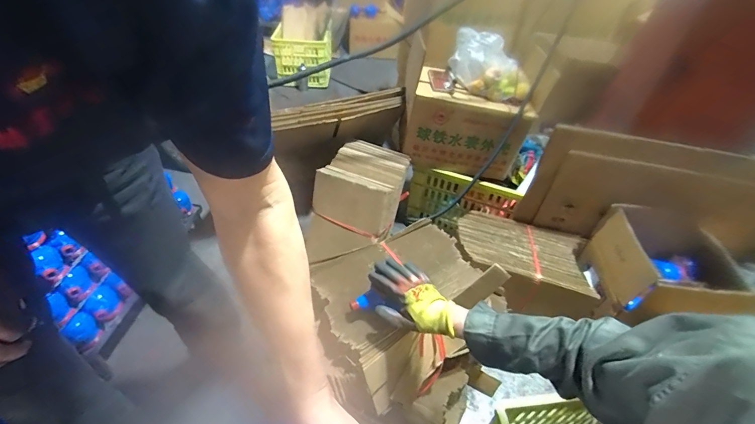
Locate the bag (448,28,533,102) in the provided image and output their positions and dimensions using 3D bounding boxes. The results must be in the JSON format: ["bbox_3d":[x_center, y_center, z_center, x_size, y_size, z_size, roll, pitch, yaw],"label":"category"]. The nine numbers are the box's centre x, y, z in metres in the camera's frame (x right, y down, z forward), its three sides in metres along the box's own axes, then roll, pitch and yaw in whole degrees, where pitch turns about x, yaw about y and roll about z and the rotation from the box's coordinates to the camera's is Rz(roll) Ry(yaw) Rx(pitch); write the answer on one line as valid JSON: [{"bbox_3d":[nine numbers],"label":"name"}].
[{"bbox_3d":[0.404,-0.526,1.291,0.297,0.179,0.146,22,44,16],"label":"bag"}]

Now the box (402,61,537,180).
[{"bbox_3d":[0.310,-0.305,1.338,0.440,0.287,0.190,11,42,4],"label":"box"}]

